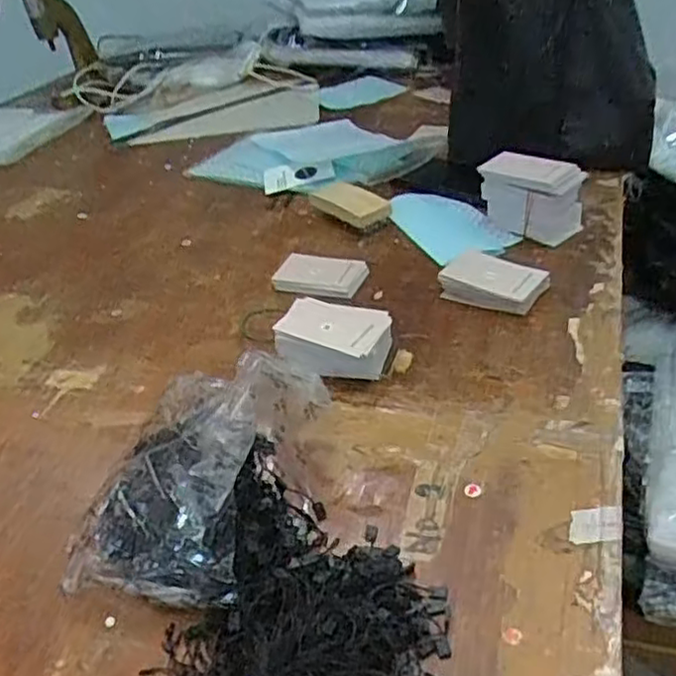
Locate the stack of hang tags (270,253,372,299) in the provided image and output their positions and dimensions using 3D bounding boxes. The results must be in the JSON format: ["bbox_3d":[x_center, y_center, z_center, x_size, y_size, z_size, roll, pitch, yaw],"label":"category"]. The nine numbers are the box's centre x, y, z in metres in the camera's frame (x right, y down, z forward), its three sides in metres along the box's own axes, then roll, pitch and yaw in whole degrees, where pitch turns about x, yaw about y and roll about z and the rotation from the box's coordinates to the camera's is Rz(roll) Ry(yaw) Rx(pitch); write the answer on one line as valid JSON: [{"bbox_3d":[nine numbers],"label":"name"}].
[{"bbox_3d":[-0.016,-0.064,0.677,0.087,0.010,0.064,11,39,23],"label":"stack of hang tags"}]

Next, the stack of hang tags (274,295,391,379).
[{"bbox_3d":[0.000,0.001,0.552,0.088,0.038,0.066,12,40,25],"label":"stack of hang tags"}]

